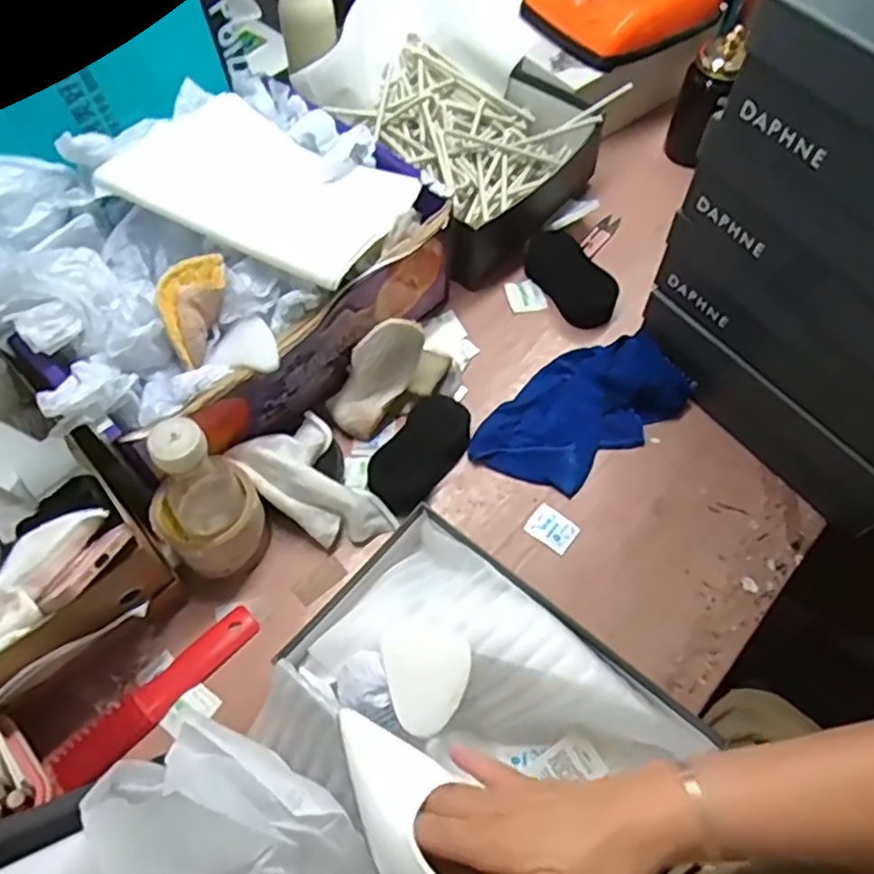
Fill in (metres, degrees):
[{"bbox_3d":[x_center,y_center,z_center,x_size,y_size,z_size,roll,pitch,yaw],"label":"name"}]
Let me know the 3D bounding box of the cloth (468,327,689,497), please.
[{"bbox_3d":[0.146,-0.029,0.727,0.225,0.043,0.132,-32,66,-18],"label":"cloth"}]

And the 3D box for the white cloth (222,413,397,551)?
[{"bbox_3d":[-0.116,0.048,0.658,0.091,0.062,0.131,-35,66,-19],"label":"white cloth"}]

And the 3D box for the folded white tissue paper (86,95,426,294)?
[{"bbox_3d":[-0.164,-0.242,0.669,0.246,0.023,0.195,27,50,6],"label":"folded white tissue paper"}]

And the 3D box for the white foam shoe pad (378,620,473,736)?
[{"bbox_3d":[-0.005,0.179,0.526,0.064,0.010,0.080,-14,61,-9],"label":"white foam shoe pad"}]

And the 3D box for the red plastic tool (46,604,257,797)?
[{"bbox_3d":[-0.241,0.223,0.600,0.038,0.008,0.194,41,67,20],"label":"red plastic tool"}]

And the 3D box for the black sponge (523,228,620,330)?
[{"bbox_3d":[0.157,-0.191,0.828,0.067,0.042,0.135,-26,64,-15],"label":"black sponge"}]

